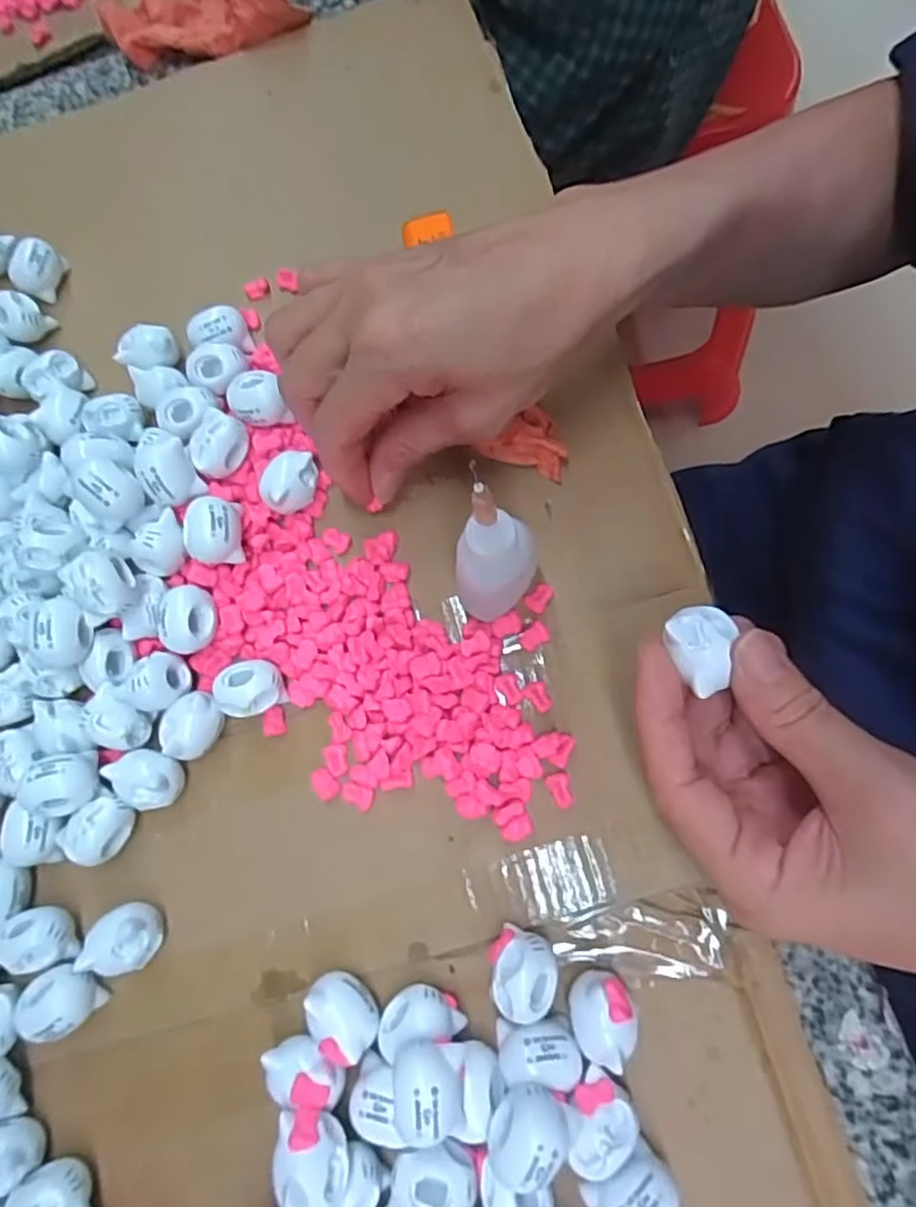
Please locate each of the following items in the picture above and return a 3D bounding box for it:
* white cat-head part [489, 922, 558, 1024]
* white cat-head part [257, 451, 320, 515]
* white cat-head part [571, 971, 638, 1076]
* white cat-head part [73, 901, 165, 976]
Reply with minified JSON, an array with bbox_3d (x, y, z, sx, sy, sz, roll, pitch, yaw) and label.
[{"bbox_3d":[0.021,0.121,0.219,0.021,0.019,0.026,-2,75,6],"label":"white cat-head part"},{"bbox_3d":[-0.068,-0.049,0.267,0.024,0.015,0.019,-31,74,-3],"label":"white cat-head part"},{"bbox_3d":[0.046,0.132,0.215,0.019,0.019,0.026,-2,75,6],"label":"white cat-head part"},{"bbox_3d":[-0.118,0.118,0.236,0.022,0.020,0.022,-2,75,6],"label":"white cat-head part"}]

